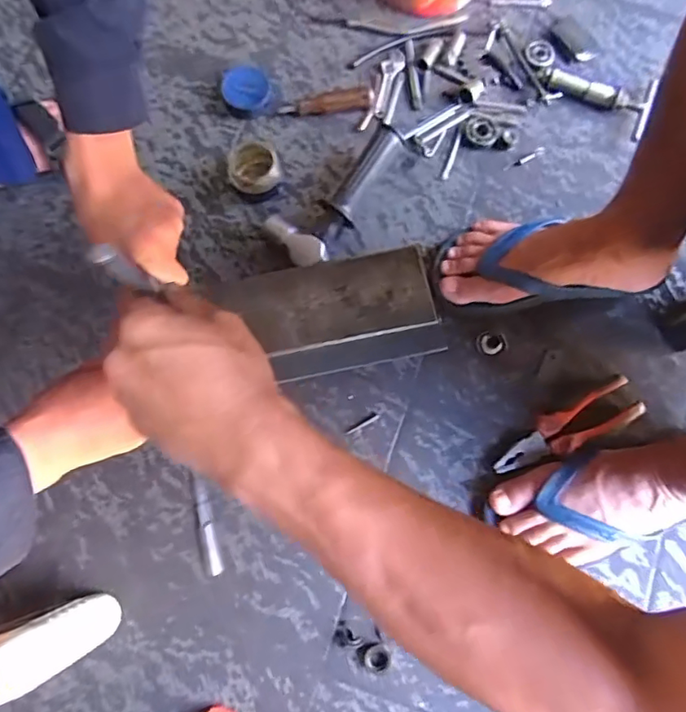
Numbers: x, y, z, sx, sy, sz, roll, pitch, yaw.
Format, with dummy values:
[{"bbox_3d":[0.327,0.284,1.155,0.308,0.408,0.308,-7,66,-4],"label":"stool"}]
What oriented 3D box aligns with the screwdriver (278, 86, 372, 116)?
[{"bbox_3d":[-0.021,-0.310,0.663,0.111,0.016,0.024,-13,78,-4],"label":"screwdriver"}]

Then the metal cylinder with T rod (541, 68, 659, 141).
[{"bbox_3d":[0.318,-0.333,0.668,0.137,0.025,0.083,23,79,4],"label":"metal cylinder with T rod"}]

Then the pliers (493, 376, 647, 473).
[{"bbox_3d":[0.243,0.078,0.591,0.176,0.021,0.047,-22,79,-5],"label":"pliers"}]

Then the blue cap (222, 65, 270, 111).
[{"bbox_3d":[-0.119,-0.327,0.661,0.055,0.021,0.054,0,78,-1],"label":"blue cap"}]

